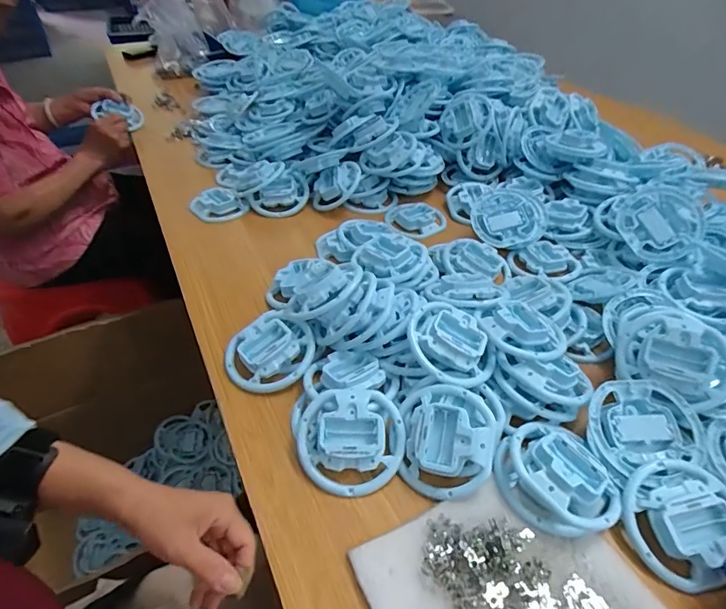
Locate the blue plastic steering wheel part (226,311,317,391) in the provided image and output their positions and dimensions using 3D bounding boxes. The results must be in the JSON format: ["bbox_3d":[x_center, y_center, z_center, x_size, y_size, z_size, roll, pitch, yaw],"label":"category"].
[{"bbox_3d":[-0.104,0.055,0.500,0.089,0.036,0.099,32,53,30],"label":"blue plastic steering wheel part"}]

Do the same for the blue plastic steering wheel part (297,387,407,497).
[{"bbox_3d":[-0.011,0.129,0.420,0.102,0.038,0.095,-1,46,1],"label":"blue plastic steering wheel part"}]

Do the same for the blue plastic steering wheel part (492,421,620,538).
[{"bbox_3d":[0.175,0.154,0.393,0.089,0.030,0.101,-18,48,-15],"label":"blue plastic steering wheel part"}]

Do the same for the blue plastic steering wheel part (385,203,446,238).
[{"bbox_3d":[0.089,-0.145,0.723,0.099,0.027,0.090,-3,46,0],"label":"blue plastic steering wheel part"}]

